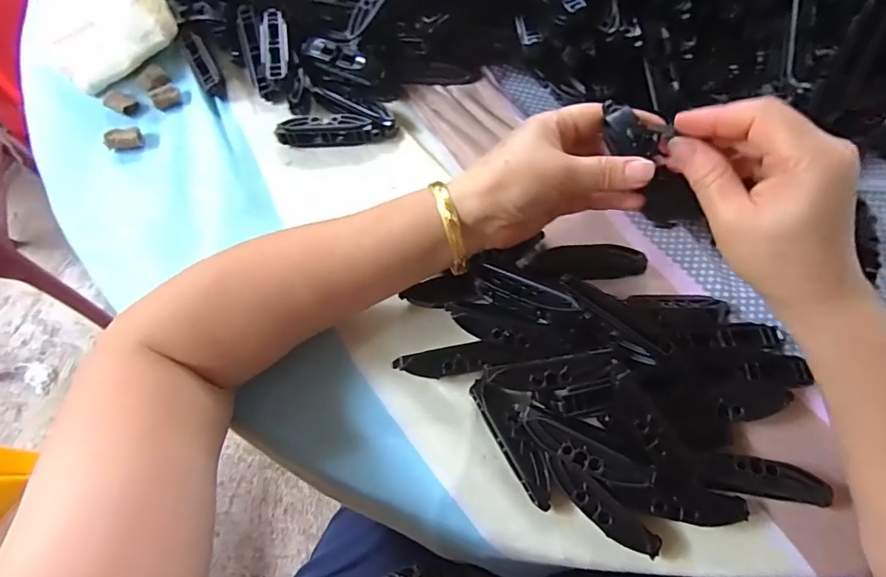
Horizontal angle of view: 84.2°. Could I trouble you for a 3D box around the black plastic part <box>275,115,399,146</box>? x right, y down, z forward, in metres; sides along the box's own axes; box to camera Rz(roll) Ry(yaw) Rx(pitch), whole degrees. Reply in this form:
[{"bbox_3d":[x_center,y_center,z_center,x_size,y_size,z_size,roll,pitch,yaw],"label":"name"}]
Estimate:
[{"bbox_3d":[-0.084,-0.125,0.387,0.091,0.014,0.019,-1,69,3],"label":"black plastic part"}]

